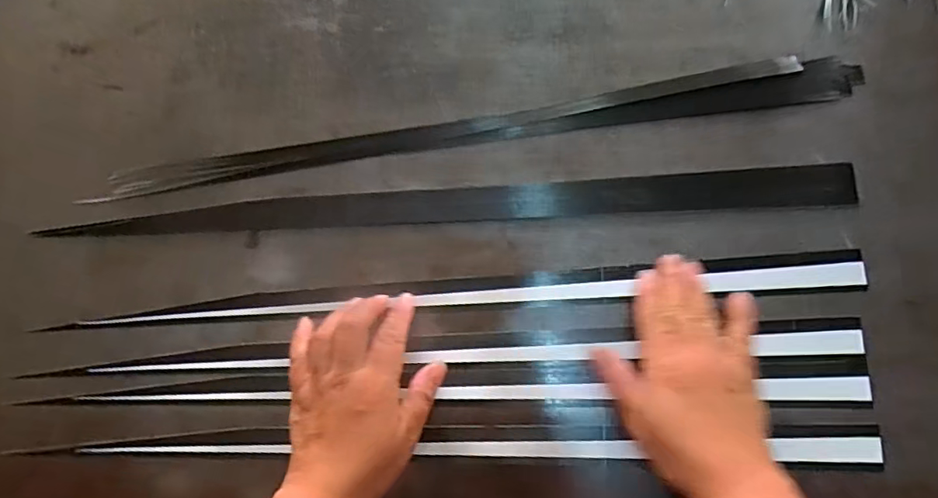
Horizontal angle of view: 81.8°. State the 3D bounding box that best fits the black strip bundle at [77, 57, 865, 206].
[{"bbox_3d":[0.012,-0.102,0.440,0.602,0.013,0.037,-8,79,-2],"label":"black strip bundle"}]

